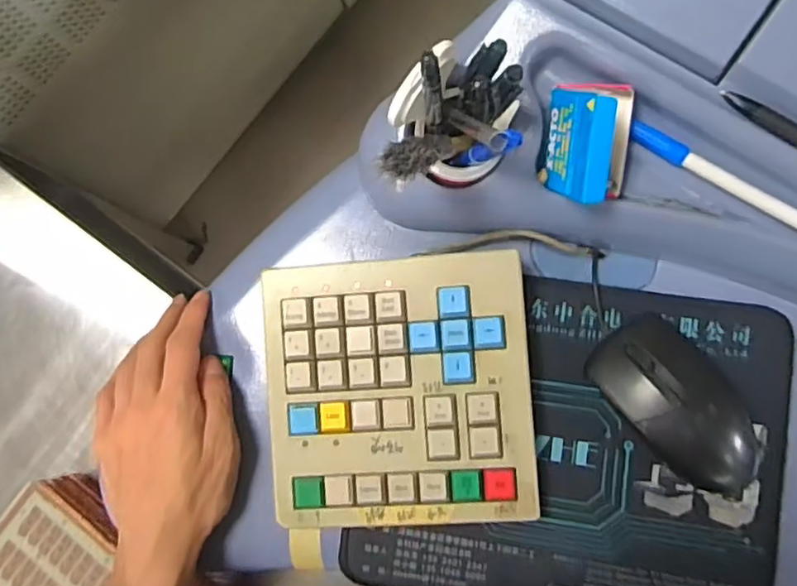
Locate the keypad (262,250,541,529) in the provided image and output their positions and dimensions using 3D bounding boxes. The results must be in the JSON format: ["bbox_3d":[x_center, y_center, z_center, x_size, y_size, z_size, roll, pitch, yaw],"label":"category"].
[{"bbox_3d":[0.000,0.060,0.385,0.152,0.033,0.152,-4,82,4],"label":"keypad"}]

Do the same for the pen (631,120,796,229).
[{"bbox_3d":[0.193,-0.054,0.351,0.143,0.009,0.012,33,87,8],"label":"pen"}]

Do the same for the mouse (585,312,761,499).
[{"bbox_3d":[0.167,0.065,0.371,0.062,0.033,0.114,-40,81,-1],"label":"mouse"}]

